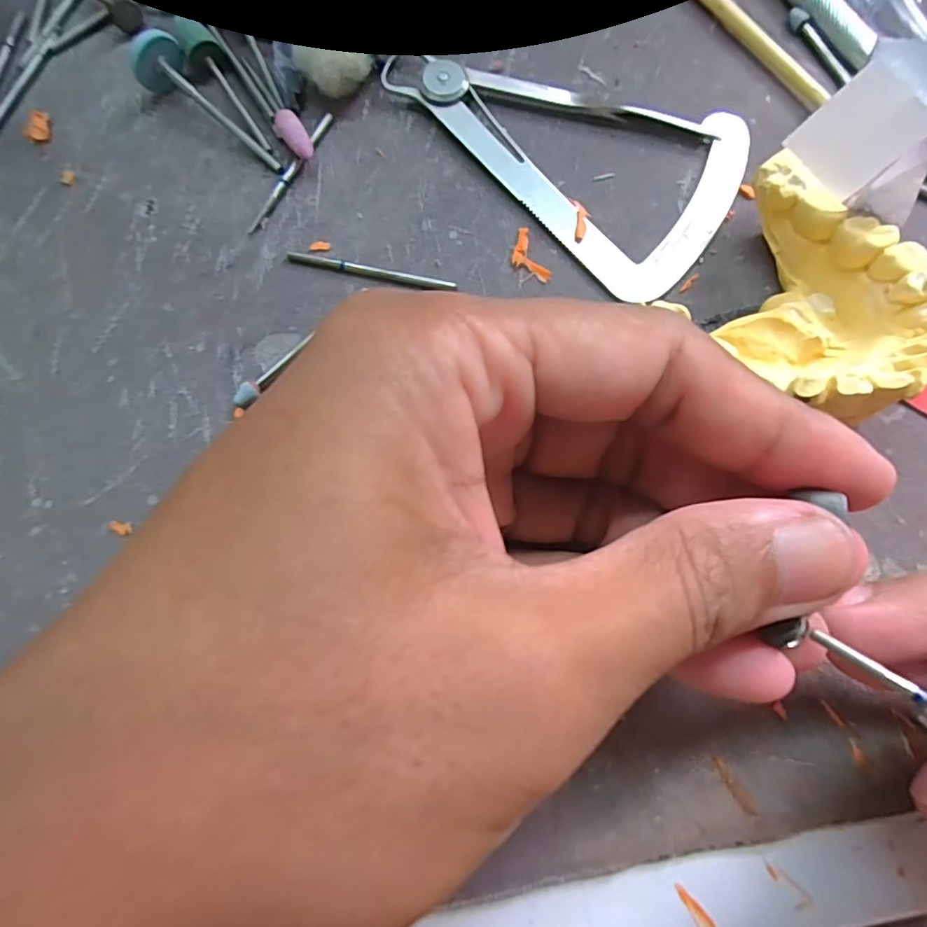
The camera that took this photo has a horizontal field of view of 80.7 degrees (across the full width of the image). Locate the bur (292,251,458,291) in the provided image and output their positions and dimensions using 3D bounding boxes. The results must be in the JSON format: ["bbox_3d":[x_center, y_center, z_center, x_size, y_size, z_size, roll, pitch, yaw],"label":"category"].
[{"bbox_3d":[-0.024,-0.049,0.139,0.044,0.004,0.004,13,79,4],"label":"bur"}]

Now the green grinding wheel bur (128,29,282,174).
[{"bbox_3d":[-0.069,-0.093,0.144,0.014,0.014,0.045,-40,80,-7],"label":"green grinding wheel bur"}]

